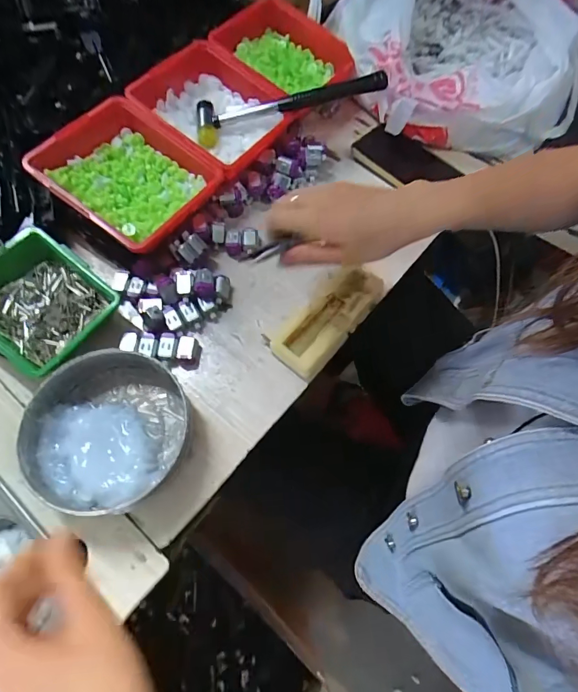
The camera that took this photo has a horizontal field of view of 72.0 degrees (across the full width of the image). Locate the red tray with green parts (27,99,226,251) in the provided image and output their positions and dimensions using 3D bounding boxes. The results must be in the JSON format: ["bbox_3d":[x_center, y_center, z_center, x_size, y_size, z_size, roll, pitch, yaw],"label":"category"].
[{"bbox_3d":[-0.179,-0.192,0.447,0.164,0.047,0.145,34,69,13],"label":"red tray with green parts"}]

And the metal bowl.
[{"bbox_3d":[-0.165,0.074,0.363,0.129,0.043,0.140,1,65,-2],"label":"metal bowl"}]

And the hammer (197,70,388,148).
[{"bbox_3d":[0.000,-0.306,0.494,0.239,0.030,0.067,-10,65,7],"label":"hammer"}]

